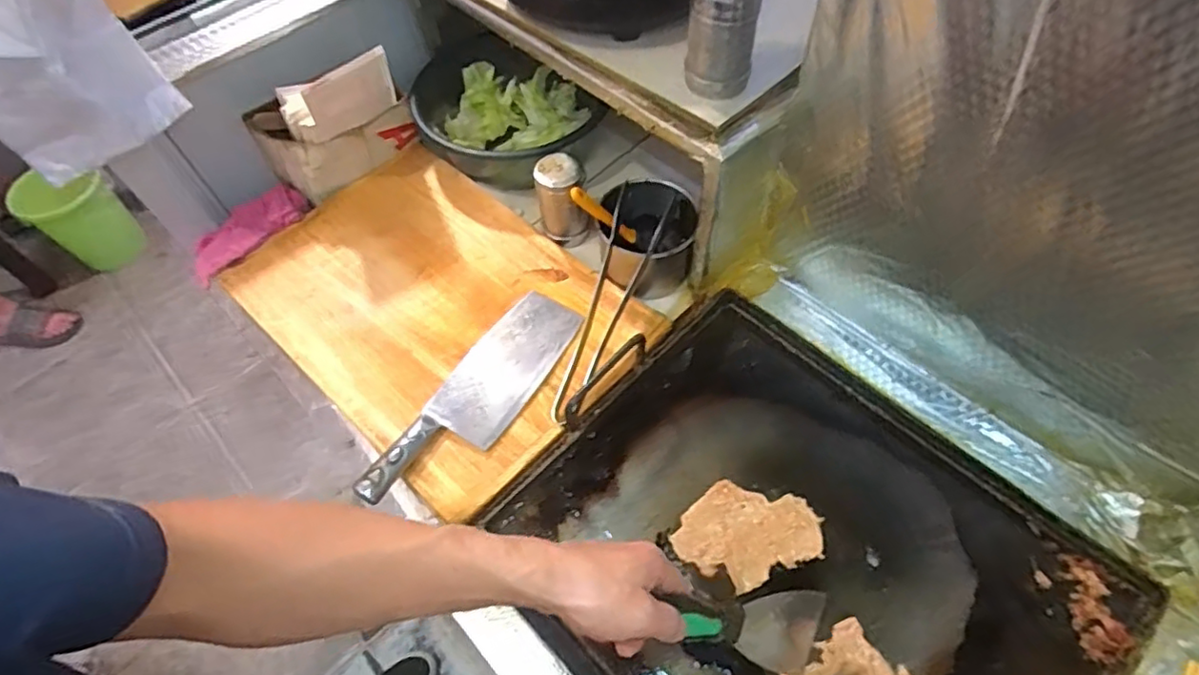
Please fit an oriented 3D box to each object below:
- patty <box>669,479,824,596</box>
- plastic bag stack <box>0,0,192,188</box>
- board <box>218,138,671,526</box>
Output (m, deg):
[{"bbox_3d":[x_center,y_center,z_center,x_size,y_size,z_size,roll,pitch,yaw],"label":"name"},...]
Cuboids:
[{"bbox_3d":[0.145,0.192,0.630,0.137,0.006,0.098,-21,59,-10],"label":"patty"},{"bbox_3d":[-0.522,-0.257,0.594,0.155,0.199,0.049,-43,56,-16],"label":"plastic bag stack"},{"bbox_3d":[-0.195,-0.046,0.761,0.459,0.043,0.323,39,67,23],"label":"board"}]

